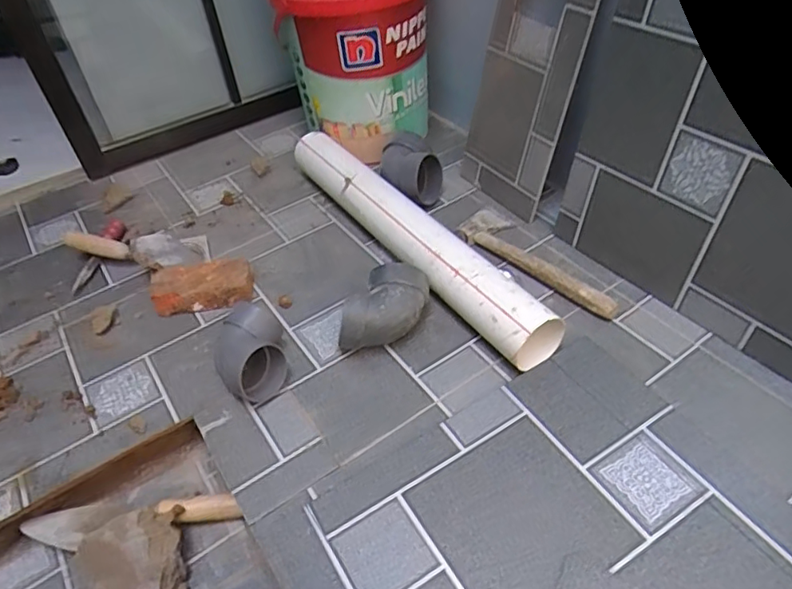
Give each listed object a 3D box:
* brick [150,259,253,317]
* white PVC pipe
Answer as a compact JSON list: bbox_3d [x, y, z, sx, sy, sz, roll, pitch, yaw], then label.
[{"bbox_3d":[-0.320,-0.012,0.934,0.166,0.046,0.082,-8,42,-2],"label":"brick"},{"bbox_3d":[0.012,-0.112,0.976,0.098,0.096,0.682,-27,49,-20],"label":"white PVC pipe"}]

